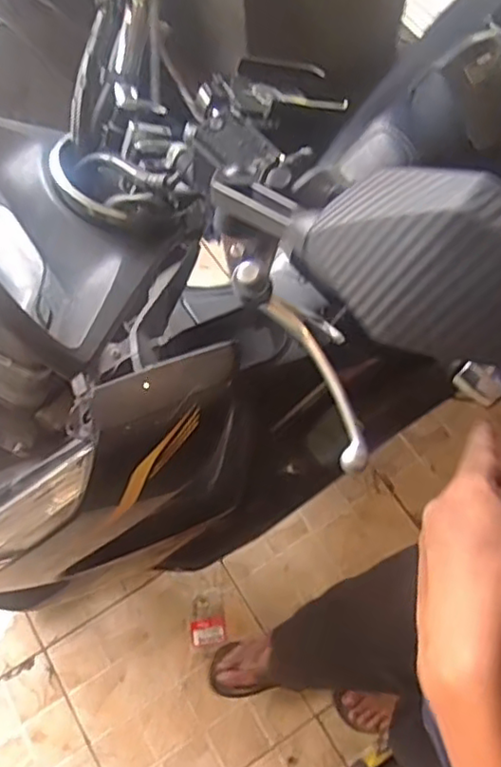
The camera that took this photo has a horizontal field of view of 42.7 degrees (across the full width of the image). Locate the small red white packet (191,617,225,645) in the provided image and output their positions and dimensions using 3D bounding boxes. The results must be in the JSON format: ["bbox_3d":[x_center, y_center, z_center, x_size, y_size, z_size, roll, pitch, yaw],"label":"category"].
[{"bbox_3d":[-0.090,0.524,1.358,0.068,0.010,0.051,-11,67,-3],"label":"small red white packet"}]

